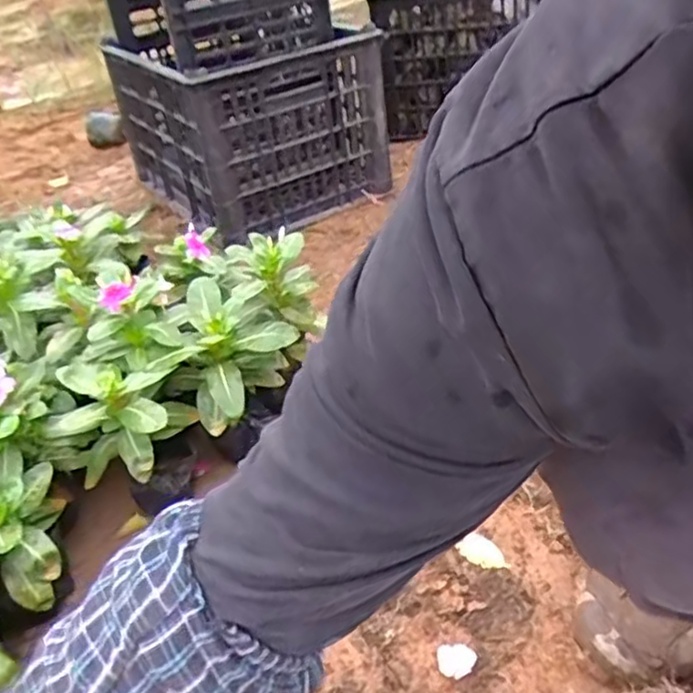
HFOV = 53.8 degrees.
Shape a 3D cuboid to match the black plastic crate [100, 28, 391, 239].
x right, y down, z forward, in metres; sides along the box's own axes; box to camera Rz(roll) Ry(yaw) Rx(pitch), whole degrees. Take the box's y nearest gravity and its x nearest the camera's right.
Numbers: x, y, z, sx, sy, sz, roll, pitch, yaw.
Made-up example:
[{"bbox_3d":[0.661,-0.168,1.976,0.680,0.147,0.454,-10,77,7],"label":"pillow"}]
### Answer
[{"bbox_3d":[-0.204,-0.429,1.253,0.324,0.254,0.505,-26,42,-20],"label":"black plastic crate"}]

